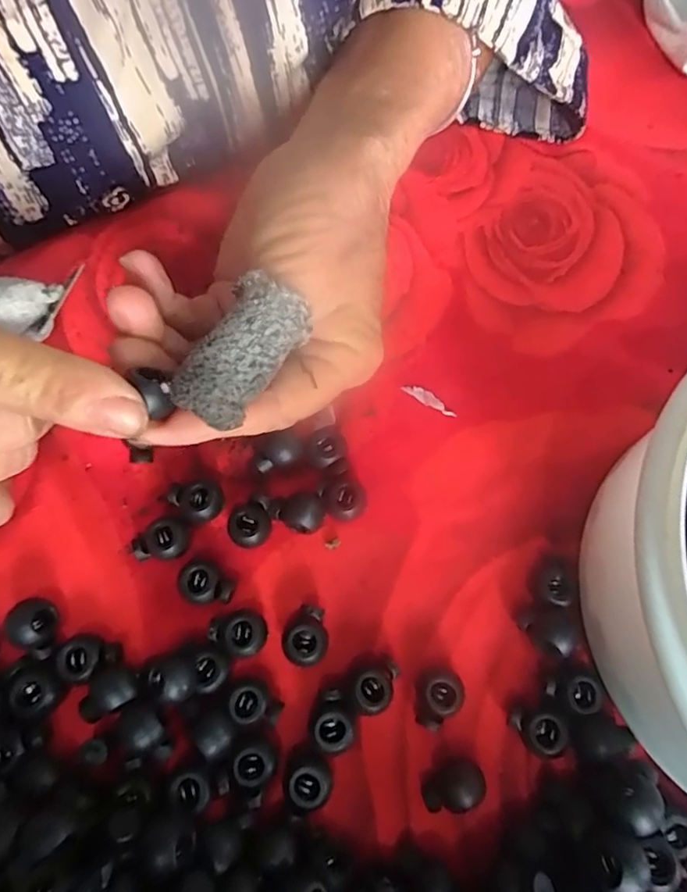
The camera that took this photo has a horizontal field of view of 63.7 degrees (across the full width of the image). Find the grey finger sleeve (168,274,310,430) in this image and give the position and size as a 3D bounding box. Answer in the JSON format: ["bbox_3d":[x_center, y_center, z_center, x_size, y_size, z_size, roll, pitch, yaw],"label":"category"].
[{"bbox_3d":[-0.031,-0.027,0.161,0.020,0.012,0.045,30,67,8],"label":"grey finger sleeve"}]

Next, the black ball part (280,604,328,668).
[{"bbox_3d":[-0.013,0.065,0.189,0.015,0.012,0.019,-8,72,-5],"label":"black ball part"}]

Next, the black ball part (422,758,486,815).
[{"bbox_3d":[0.034,0.107,0.175,0.019,0.013,0.012,-20,75,-8],"label":"black ball part"}]

